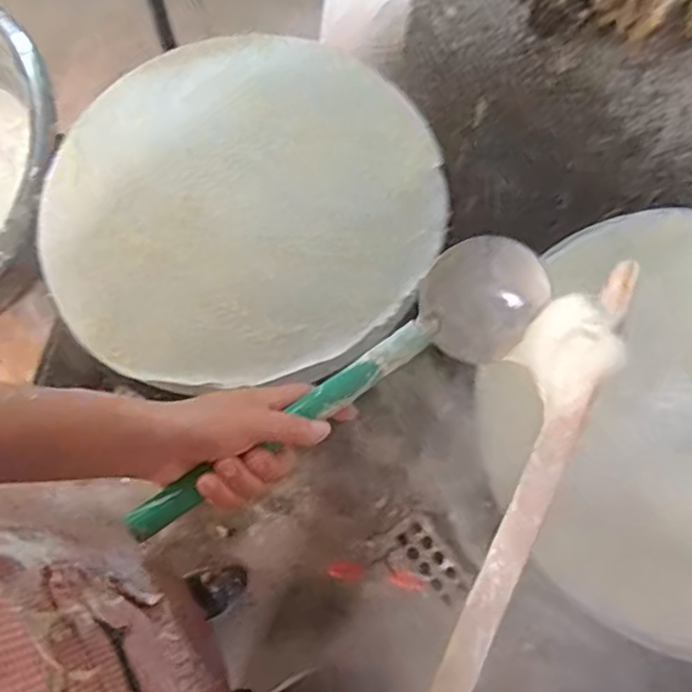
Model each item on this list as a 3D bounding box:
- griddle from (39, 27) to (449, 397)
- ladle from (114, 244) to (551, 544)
[{"bbox_3d":[-0.099,-0.144,0.638,0.363,0.013,0.365,-1,71,2],"label":"griddle"},{"bbox_3d":[0.003,0.027,0.464,0.327,0.064,0.071,-32,72,-17],"label":"ladle"}]

